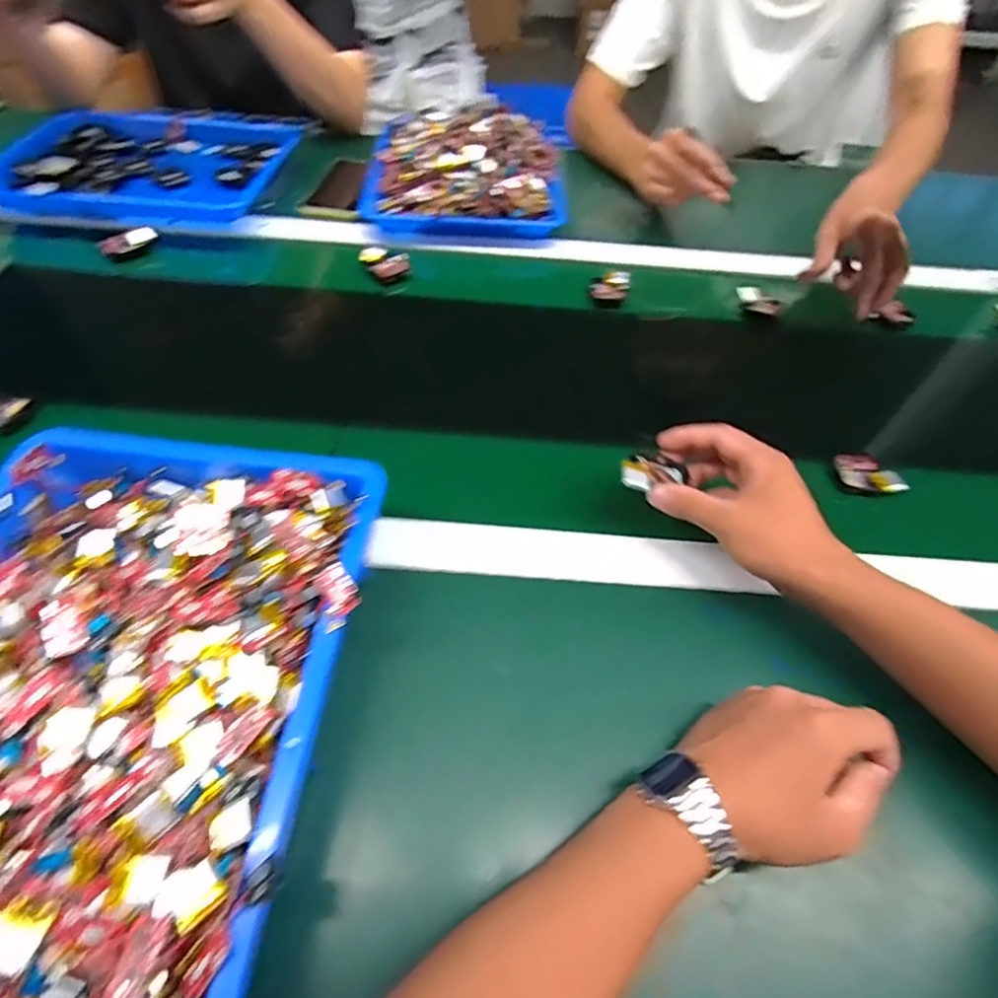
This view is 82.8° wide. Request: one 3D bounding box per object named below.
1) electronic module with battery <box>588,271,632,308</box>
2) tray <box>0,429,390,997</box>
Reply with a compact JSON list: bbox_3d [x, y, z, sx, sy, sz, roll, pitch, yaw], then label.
[{"bbox_3d":[0.127,-0.241,0.647,0.045,0.018,0.042,5,53,1],"label":"electronic module with battery"},{"bbox_3d":[-0.215,0.123,0.301,0.238,0.060,0.382,6,53,2],"label":"tray"}]

